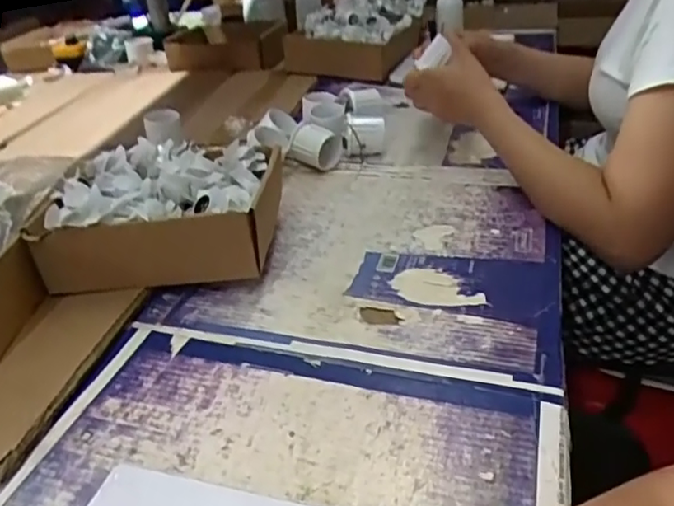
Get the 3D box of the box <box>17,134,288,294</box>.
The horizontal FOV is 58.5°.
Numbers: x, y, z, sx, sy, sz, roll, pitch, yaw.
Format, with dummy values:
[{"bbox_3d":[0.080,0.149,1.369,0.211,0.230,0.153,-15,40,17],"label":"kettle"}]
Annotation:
[{"bbox_3d":[-0.168,-0.038,0.613,0.209,0.096,0.178,-3,33,1],"label":"box"}]

